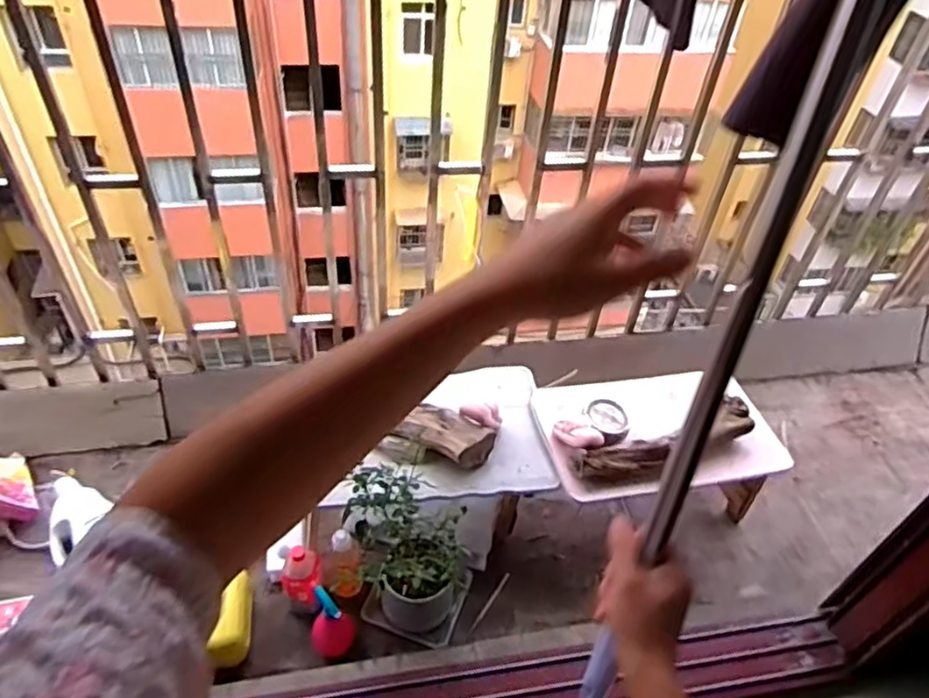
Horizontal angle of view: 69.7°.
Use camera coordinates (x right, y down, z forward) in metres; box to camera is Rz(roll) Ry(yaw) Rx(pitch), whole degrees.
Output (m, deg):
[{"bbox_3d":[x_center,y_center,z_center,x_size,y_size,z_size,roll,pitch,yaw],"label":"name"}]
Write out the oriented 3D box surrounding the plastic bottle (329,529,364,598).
[{"bbox_3d":[-0.269,0.476,1.495,0.075,0.163,0.090,-6,46,-12],"label":"plastic bottle"}]

